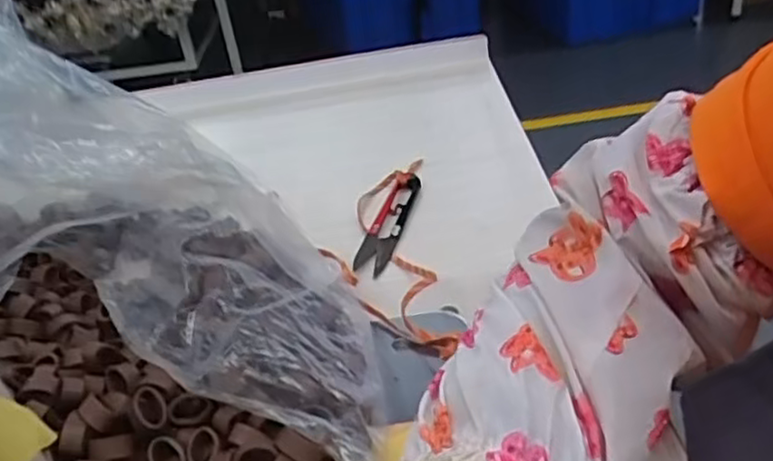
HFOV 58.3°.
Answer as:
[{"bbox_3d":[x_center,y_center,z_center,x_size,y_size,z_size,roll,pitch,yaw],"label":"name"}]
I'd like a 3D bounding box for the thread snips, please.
[{"bbox_3d":[0.002,-0.008,0.479,0.021,0.013,0.102,5,36,18],"label":"thread snips"}]

